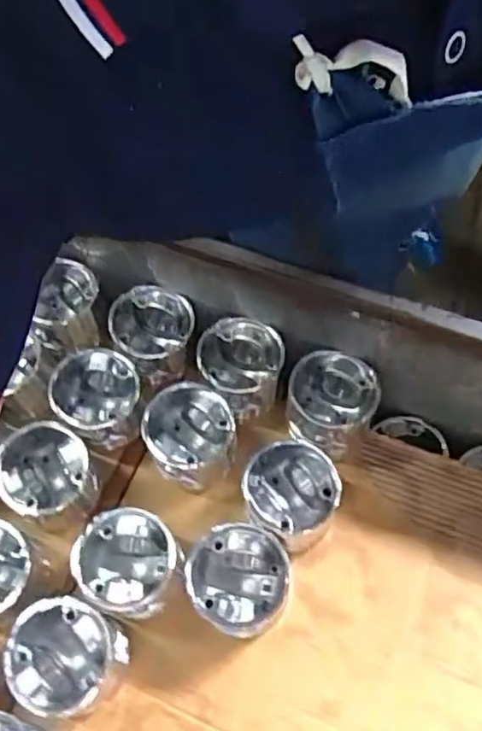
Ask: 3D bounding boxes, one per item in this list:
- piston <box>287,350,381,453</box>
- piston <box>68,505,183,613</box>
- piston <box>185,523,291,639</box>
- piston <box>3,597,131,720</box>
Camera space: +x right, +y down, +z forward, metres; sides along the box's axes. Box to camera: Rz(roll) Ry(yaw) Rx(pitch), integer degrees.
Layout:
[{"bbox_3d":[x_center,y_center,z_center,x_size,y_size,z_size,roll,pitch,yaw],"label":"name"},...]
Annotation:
[{"bbox_3d":[0.097,0.049,0.682,0.090,0.095,0.090,13,64,9],"label":"piston"},{"bbox_3d":[-0.109,0.197,0.613,0.090,0.090,0.087,-1,62,2],"label":"piston"},{"bbox_3d":[0.000,0.210,0.604,0.093,0.086,0.088,-1,62,2],"label":"piston"},{"bbox_3d":[-0.160,0.270,0.577,0.087,0.079,0.092,-1,62,2],"label":"piston"}]

